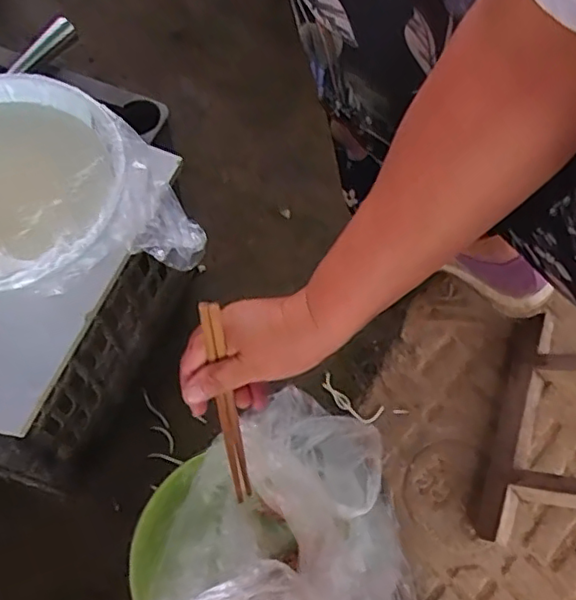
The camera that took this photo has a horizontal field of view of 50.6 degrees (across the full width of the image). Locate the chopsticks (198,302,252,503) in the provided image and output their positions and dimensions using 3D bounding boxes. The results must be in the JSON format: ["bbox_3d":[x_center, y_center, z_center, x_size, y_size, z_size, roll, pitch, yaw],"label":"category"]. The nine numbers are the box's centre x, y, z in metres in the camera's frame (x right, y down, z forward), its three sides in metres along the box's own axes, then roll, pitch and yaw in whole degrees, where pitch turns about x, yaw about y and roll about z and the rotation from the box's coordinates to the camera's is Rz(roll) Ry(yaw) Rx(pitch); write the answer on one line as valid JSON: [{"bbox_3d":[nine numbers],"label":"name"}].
[{"bbox_3d":[-0.050,0.093,0.509,0.016,0.260,0.023,-9,45,-7],"label":"chopsticks"}]

